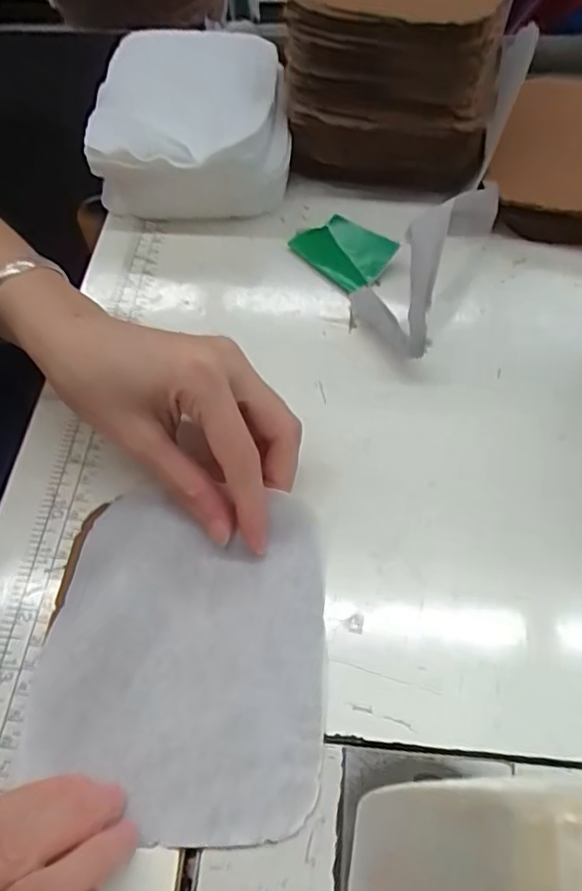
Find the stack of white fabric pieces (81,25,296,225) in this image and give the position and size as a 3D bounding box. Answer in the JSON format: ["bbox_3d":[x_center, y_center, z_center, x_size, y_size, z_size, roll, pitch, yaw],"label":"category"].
[{"bbox_3d":[-0.065,-0.218,0.420,0.123,0.060,0.146,-2,57,1],"label":"stack of white fabric pieces"}]

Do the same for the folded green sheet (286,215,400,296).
[{"bbox_3d":[0.031,-0.123,0.383,0.059,0.011,0.037,38,66,23],"label":"folded green sheet"}]

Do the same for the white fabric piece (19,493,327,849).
[{"bbox_3d":[-0.045,0.086,0.261,0.116,0.004,0.136,1,57,2],"label":"white fabric piece"}]

